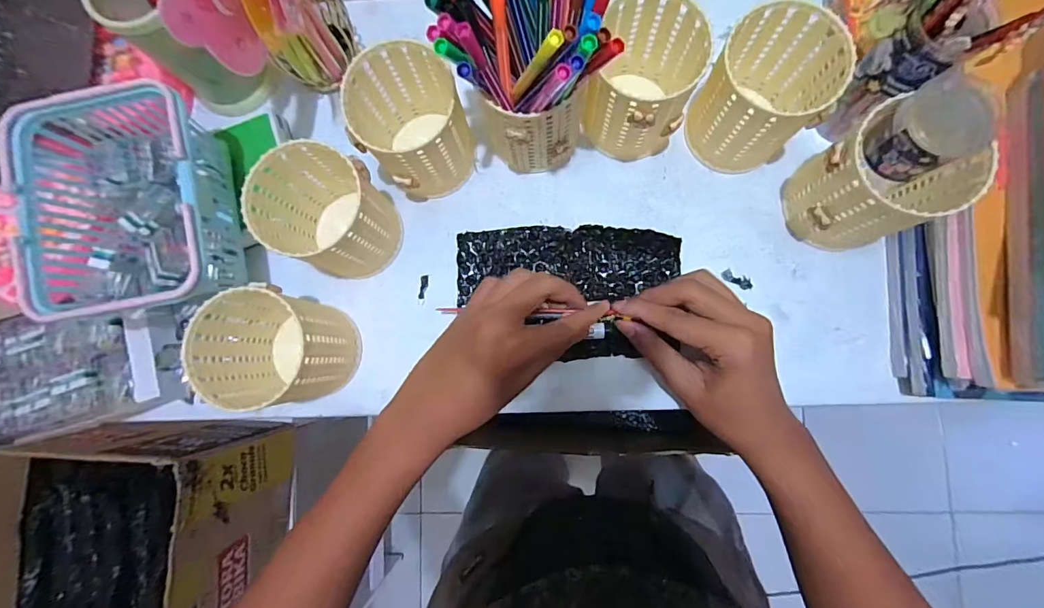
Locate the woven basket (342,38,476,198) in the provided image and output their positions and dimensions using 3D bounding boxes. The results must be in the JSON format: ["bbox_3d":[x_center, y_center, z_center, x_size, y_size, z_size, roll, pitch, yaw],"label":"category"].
[{"bbox_3d":[-0.085,-0.143,0.373,0.078,0.099,0.088,-12,83,3],"label":"woven basket"}]

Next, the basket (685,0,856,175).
[{"bbox_3d":[0.186,-0.160,0.355,0.084,0.099,0.082,0,84,4],"label":"basket"}]

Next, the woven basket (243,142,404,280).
[{"bbox_3d":[-0.152,-0.070,0.368,0.085,0.098,0.079,0,84,4],"label":"woven basket"}]

